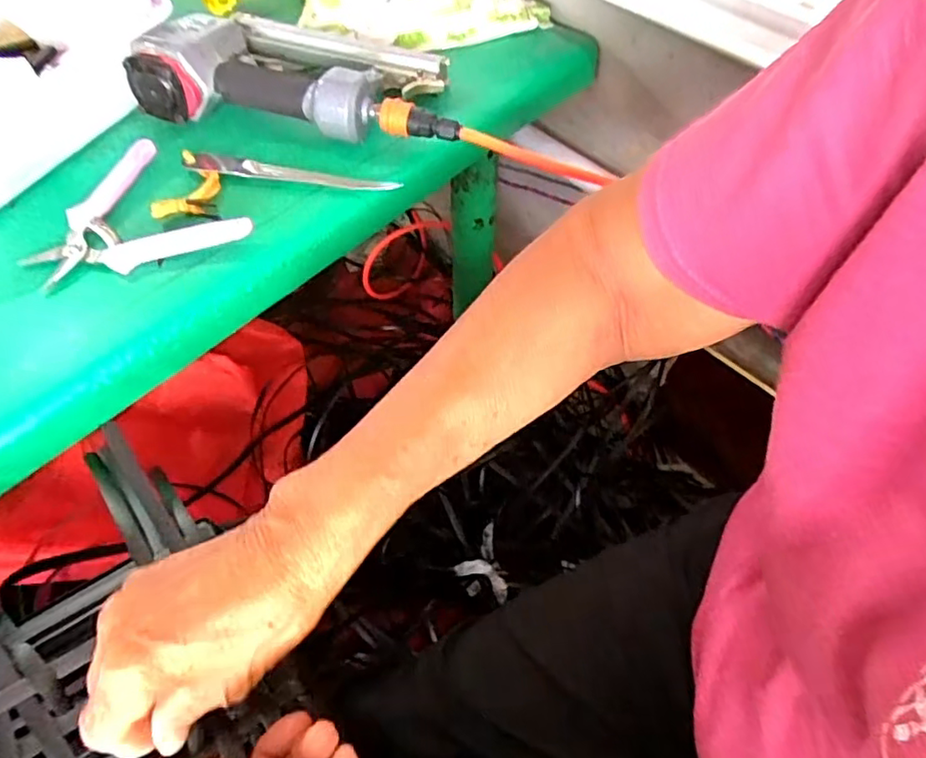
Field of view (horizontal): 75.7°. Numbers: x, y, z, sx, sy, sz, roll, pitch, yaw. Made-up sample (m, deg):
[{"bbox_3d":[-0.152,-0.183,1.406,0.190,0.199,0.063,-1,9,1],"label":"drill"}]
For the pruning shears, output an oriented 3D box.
[{"bbox_3d":[-0.245,-0.109,0.427,0.142,0.018,0.124,39,63,22],"label":"pruning shears"}]

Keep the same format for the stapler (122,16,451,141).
[{"bbox_3d":[-0.130,-0.274,0.517,0.264,0.056,0.143,8,54,3],"label":"stapler"}]

